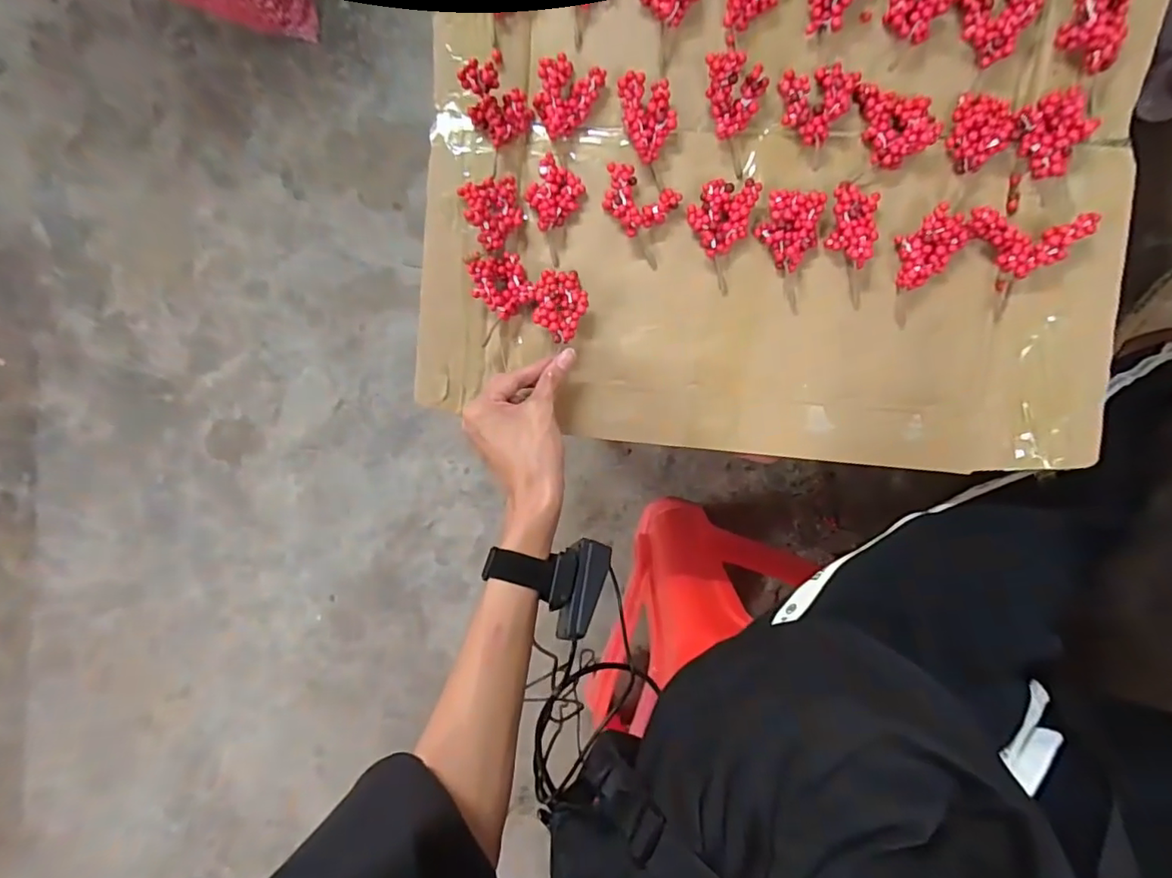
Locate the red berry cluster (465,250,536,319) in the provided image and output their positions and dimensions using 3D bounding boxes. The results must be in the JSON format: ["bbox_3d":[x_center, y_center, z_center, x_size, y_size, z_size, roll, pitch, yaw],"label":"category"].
[{"bbox_3d":[-0.072,-0.133,0.485,0.046,0.021,0.052,-26,90,8],"label":"red berry cluster"}]

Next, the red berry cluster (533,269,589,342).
[{"bbox_3d":[-0.021,-0.113,0.477,0.044,0.016,0.060,4,94,7],"label":"red berry cluster"}]

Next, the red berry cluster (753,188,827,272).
[{"bbox_3d":[0.165,-0.172,0.456,0.046,0.014,0.061,22,96,6],"label":"red berry cluster"}]

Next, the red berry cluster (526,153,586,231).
[{"bbox_3d":[-0.029,-0.208,0.479,0.043,0.016,0.053,37,97,4],"label":"red berry cluster"}]

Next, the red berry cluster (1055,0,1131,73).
[{"bbox_3d":[0.369,-0.302,0.405,0.034,0.024,0.060,16,95,6],"label":"red berry cluster"}]

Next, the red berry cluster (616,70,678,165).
[{"bbox_3d":[0.052,-0.266,0.461,0.040,0.016,0.069,-12,92,8],"label":"red berry cluster"}]

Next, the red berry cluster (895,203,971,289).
[{"bbox_3d":[0.270,-0.151,0.441,0.061,0.019,0.041,-37,88,8],"label":"red berry cluster"}]

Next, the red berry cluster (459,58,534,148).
[{"bbox_3d":[-0.076,-0.281,0.464,0.047,0.030,0.055,-31,89,8],"label":"red berry cluster"}]

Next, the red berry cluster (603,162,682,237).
[{"bbox_3d":[0.042,-0.197,0.469,0.064,0.020,0.050,24,96,5],"label":"red berry cluster"}]

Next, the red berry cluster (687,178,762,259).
[{"bbox_3d":[0.111,-0.185,0.462,0.047,0.017,0.061,29,96,5],"label":"red berry cluster"}]

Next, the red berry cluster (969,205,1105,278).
[{"bbox_3d":[0.335,-0.150,0.427,0.078,0.022,0.045,10,94,7],"label":"red berry cluster"}]

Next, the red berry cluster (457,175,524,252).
[{"bbox_3d":[-0.079,-0.192,0.474,0.043,0.029,0.058,-12,92,8],"label":"red berry cluster"}]

